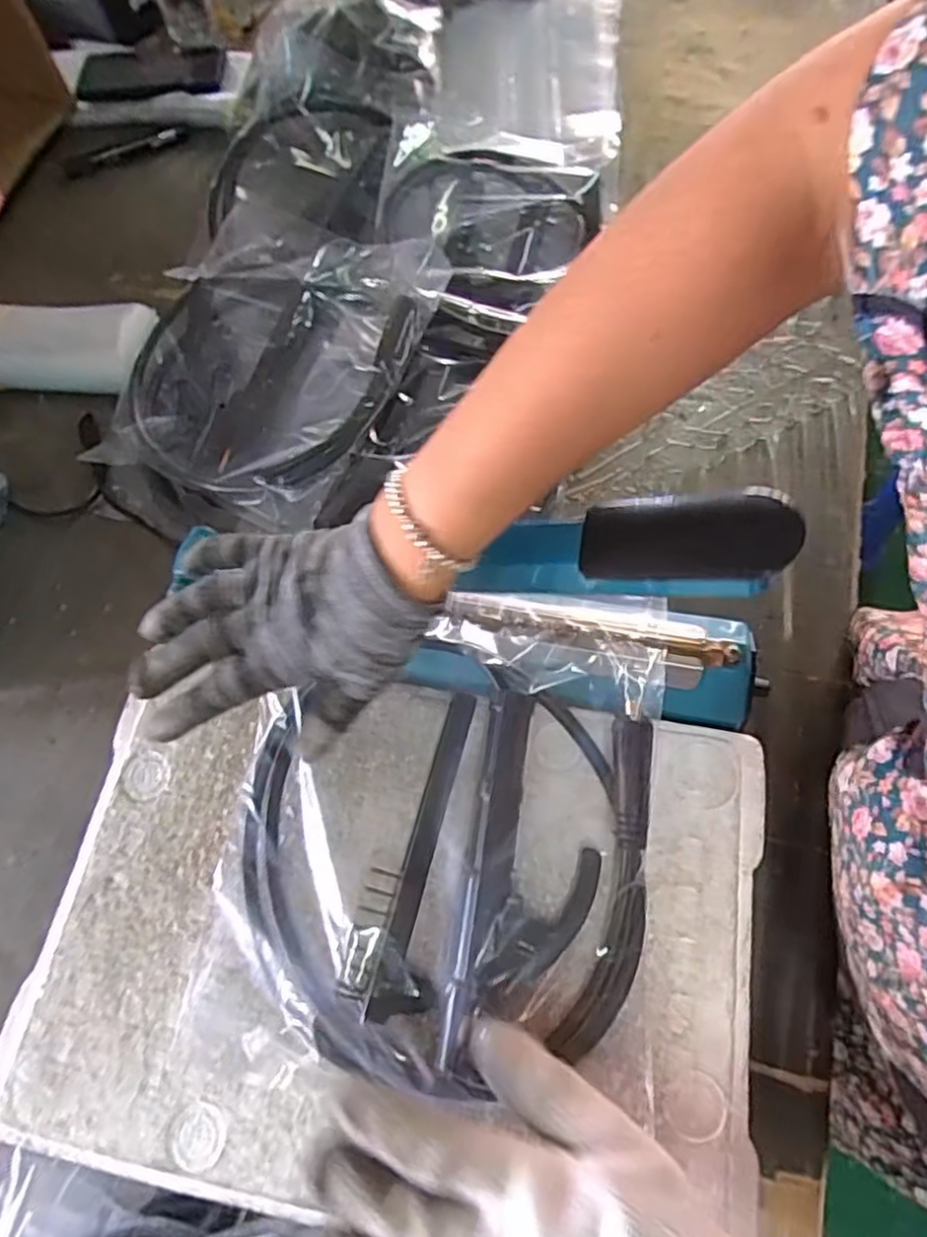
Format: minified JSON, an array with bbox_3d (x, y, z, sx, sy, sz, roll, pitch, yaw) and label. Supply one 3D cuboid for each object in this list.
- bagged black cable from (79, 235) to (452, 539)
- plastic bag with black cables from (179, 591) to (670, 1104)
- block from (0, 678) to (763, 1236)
[{"bbox_3d":[-0.172,-0.211,0.606,0.247,0.057,0.316,15,68,9],"label":"bagged black cable"},{"bbox_3d":[-0.018,0.117,0.401,0.239,0.045,0.254,8,67,7],"label":"plastic bag with black cables"},{"bbox_3d":[-0.039,0.160,0.384,0.393,0.035,0.292,7,67,6],"label":"block"}]

